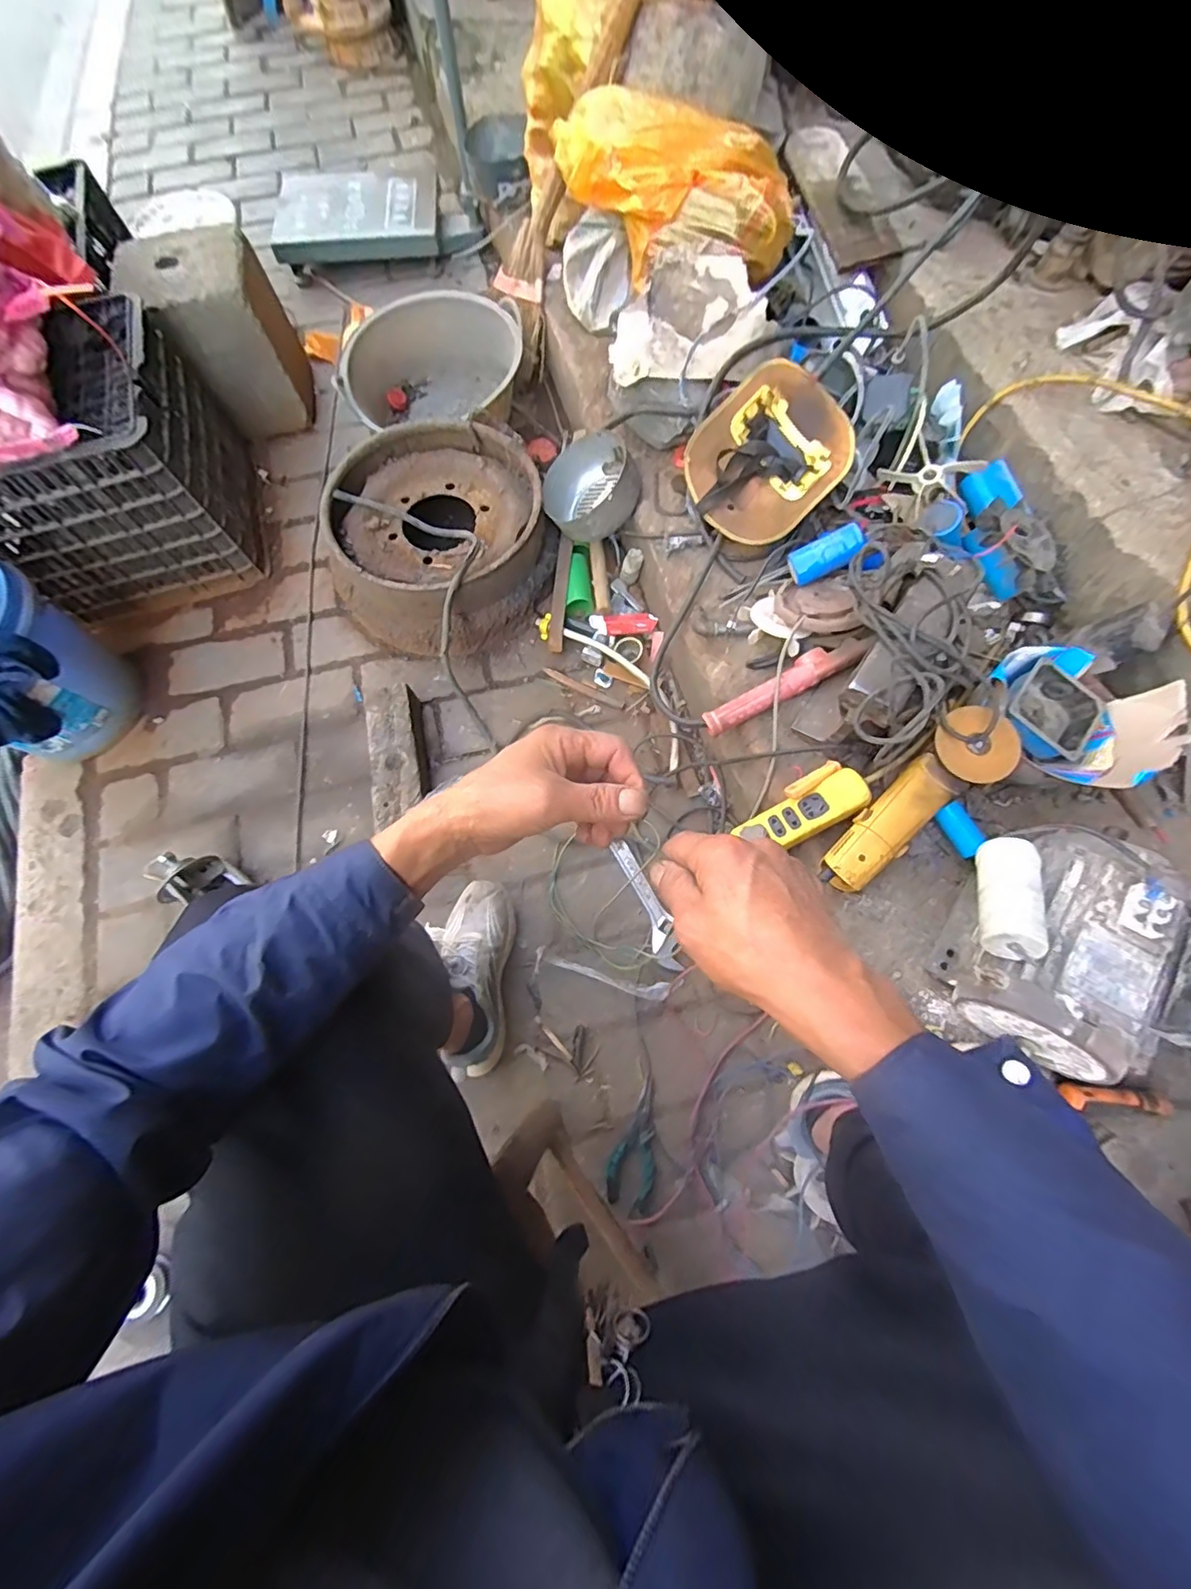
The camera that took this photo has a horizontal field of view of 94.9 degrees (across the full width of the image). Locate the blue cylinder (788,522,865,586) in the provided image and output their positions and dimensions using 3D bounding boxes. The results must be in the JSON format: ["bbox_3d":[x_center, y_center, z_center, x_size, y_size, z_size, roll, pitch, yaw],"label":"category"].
[{"bbox_3d":[0.337,-0.353,0.801,0.102,0.035,0.037,-25,68,25],"label":"blue cylinder"}]

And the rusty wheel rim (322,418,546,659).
[{"bbox_3d":[-0.303,-0.483,1.053,0.407,0.154,0.434,0,70,1],"label":"rusty wheel rim"}]

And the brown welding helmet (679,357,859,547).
[{"bbox_3d":[0.262,-0.516,0.839,0.245,0.048,0.215,-36,104,5],"label":"brown welding helmet"}]

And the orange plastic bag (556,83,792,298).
[{"bbox_3d":[0.133,-1.049,0.961,0.423,0.153,0.234,19,71,8],"label":"orange plastic bag"}]

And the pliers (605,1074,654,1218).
[{"bbox_3d":[0.060,0.490,0.766,0.063,0.011,0.160,18,71,8],"label":"pliers"}]

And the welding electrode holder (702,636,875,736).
[{"bbox_3d":[0.279,-0.164,0.810,0.251,0.030,0.045,-28,71,9],"label":"welding electrode holder"}]

